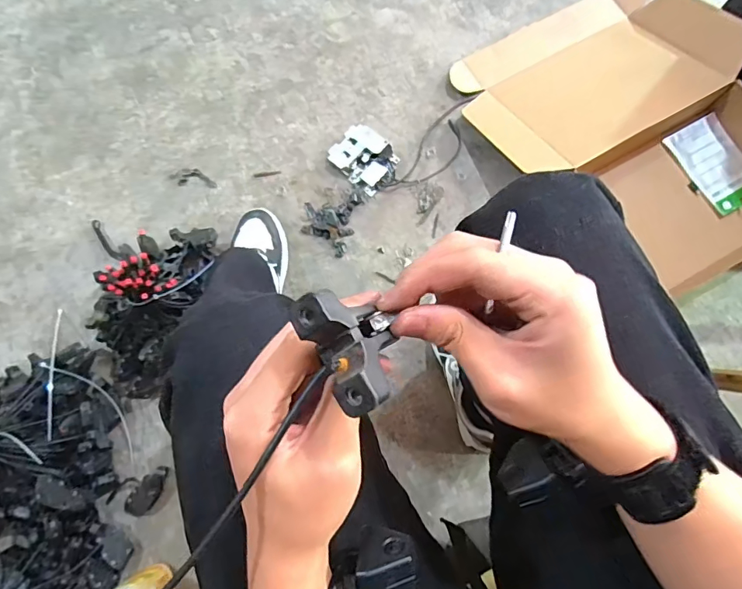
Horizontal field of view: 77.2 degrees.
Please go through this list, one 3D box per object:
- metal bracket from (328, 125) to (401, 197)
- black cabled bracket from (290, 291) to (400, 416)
[{"bbox_3d":[-0.010,-0.251,0.860,0.118,0.036,0.093,42,81,9],"label":"metal bracket"},{"bbox_3d":[-0.005,0.020,0.186,0.032,0.029,0.048,-31,79,-6],"label":"black cabled bracket"}]

